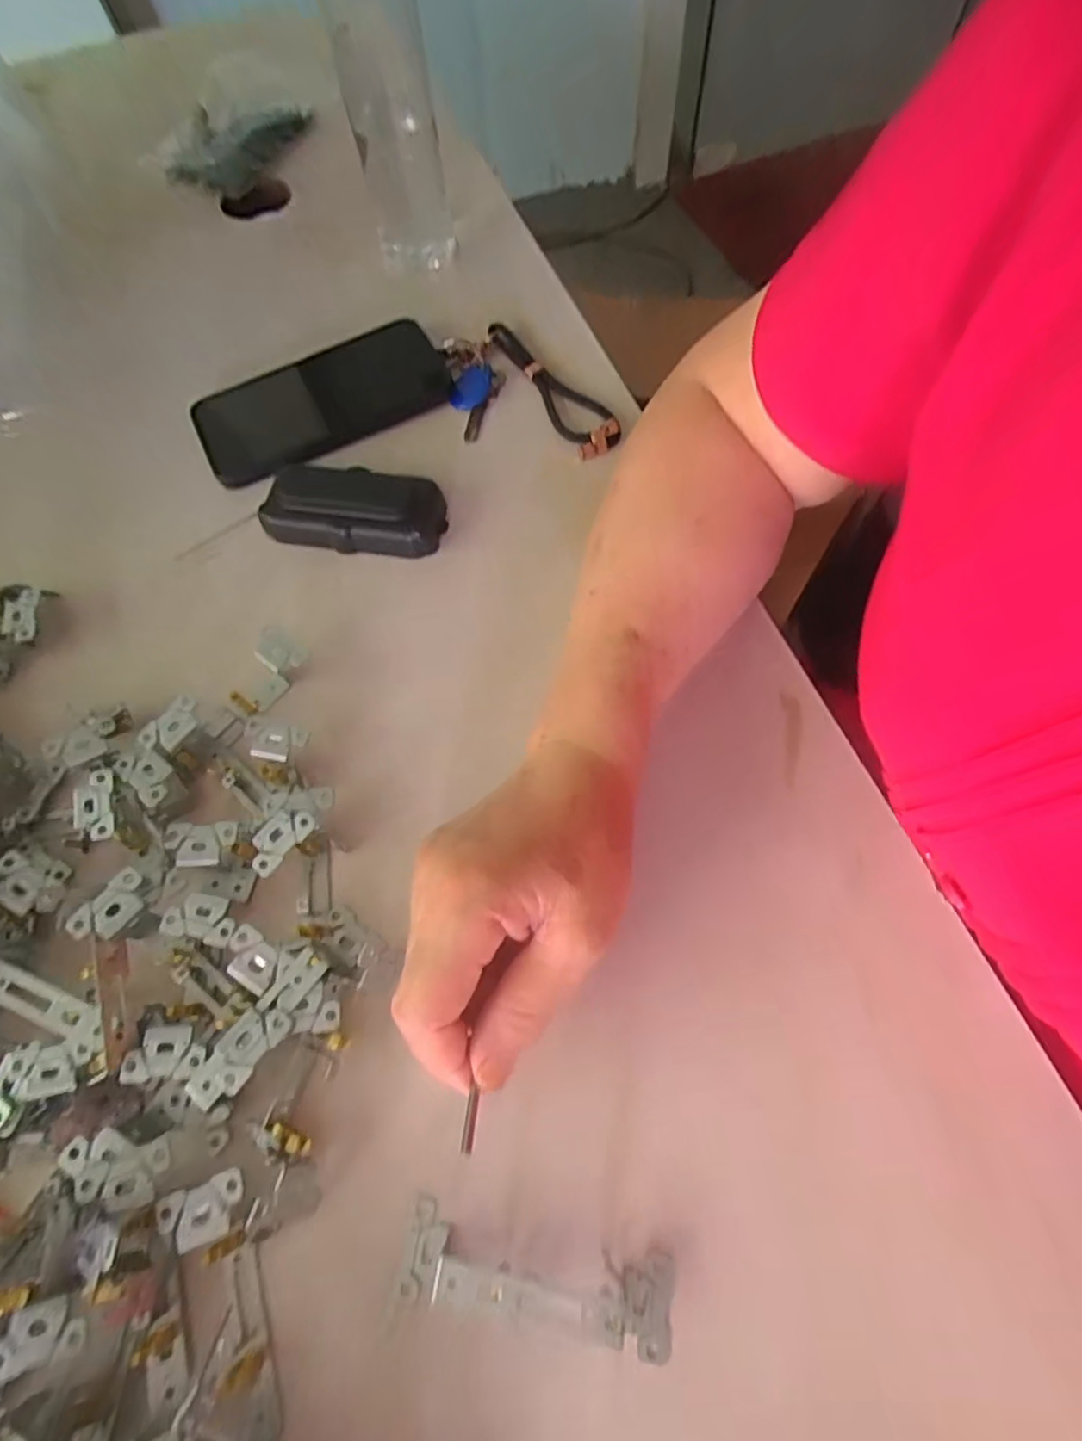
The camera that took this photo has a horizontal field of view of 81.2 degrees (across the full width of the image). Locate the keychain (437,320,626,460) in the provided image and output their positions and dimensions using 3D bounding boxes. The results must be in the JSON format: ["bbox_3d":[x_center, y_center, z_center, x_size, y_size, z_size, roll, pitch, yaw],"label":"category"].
[{"bbox_3d":[-0.016,-0.209,0.410,0.074,0.014,0.131,-37,71,-13],"label":"keychain"}]

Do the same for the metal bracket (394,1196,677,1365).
[{"bbox_3d":[-0.002,0.212,0.233,0.103,0.026,0.031,9,68,5],"label":"metal bracket"}]

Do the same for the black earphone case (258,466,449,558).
[{"bbox_3d":[-0.111,-0.128,0.378,0.104,0.024,0.049,7,68,5],"label":"black earphone case"}]

